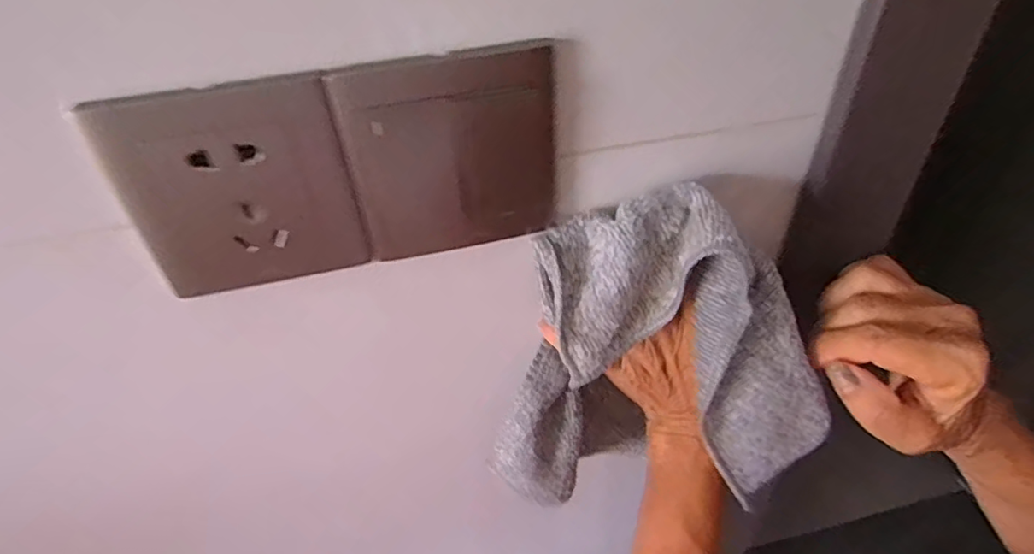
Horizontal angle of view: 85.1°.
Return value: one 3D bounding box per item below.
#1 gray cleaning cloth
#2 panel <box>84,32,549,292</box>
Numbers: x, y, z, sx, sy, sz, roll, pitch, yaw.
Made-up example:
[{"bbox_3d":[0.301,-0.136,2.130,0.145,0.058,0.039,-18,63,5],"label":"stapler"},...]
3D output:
[{"bbox_3d":[0.074,0.043,0.289,0.162,0.158,0.070,0,37,3],"label":"gray cleaning cloth"},{"bbox_3d":[-0.064,-0.041,0.227,0.169,0.085,0.009,-13,41,-9],"label":"panel"}]

